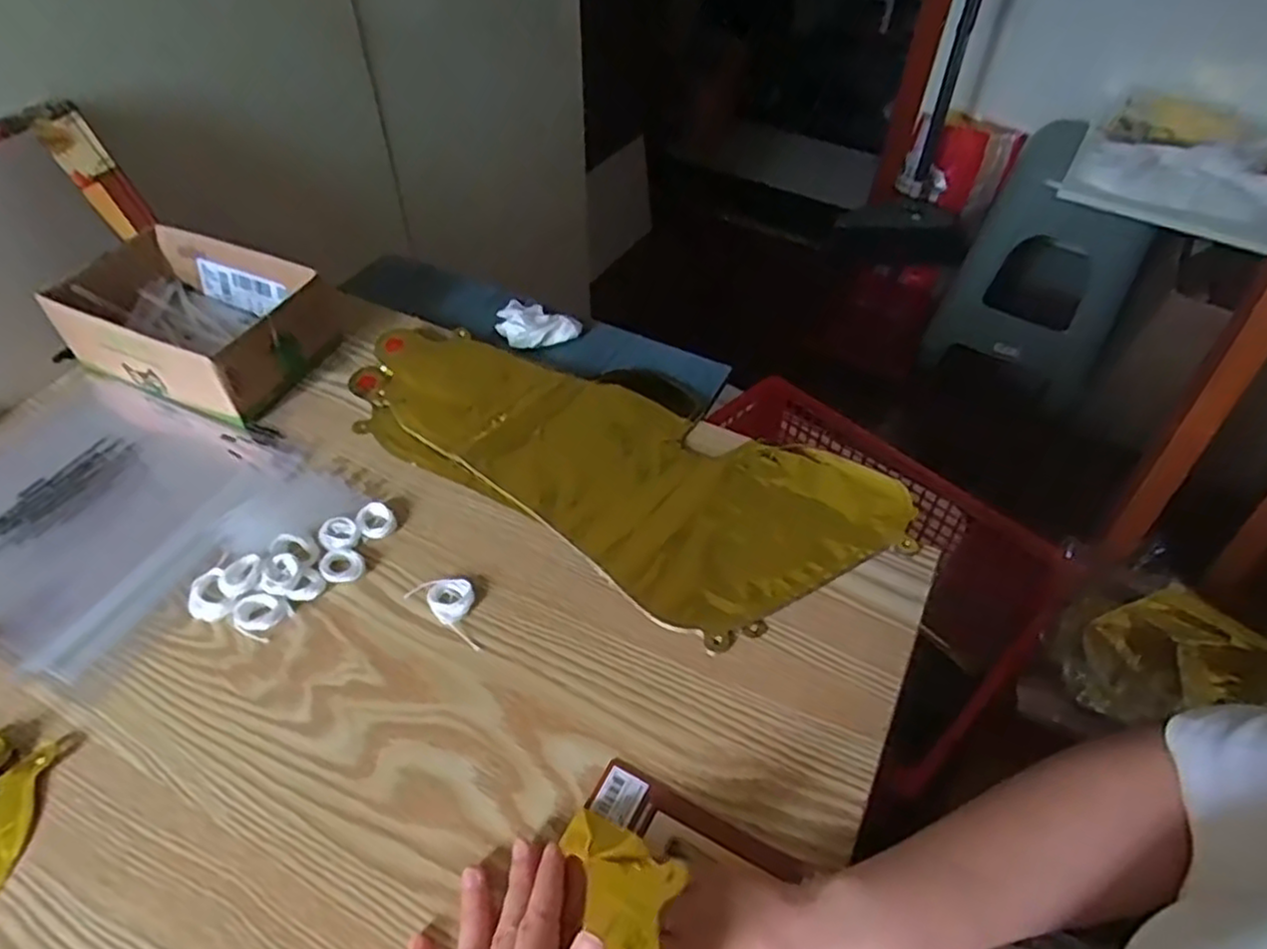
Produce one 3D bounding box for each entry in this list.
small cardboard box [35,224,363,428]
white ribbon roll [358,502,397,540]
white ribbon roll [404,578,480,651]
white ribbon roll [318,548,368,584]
[{"bbox_3d":[-0.367,-0.132,0.604,0.210,0.065,0.135,18,51,15],"label":"small cardboard box"},{"bbox_3d":[-0.179,0.032,0.506,0.023,0.008,0.026,-24,53,-21],"label":"white ribbon roll"},{"bbox_3d":[-0.114,0.082,0.465,0.062,0.009,0.030,29,54,22],"label":"white ribbon roll"},{"bbox_3d":[-0.193,0.060,0.482,0.027,0.005,0.029,1,49,-1],"label":"white ribbon roll"}]

